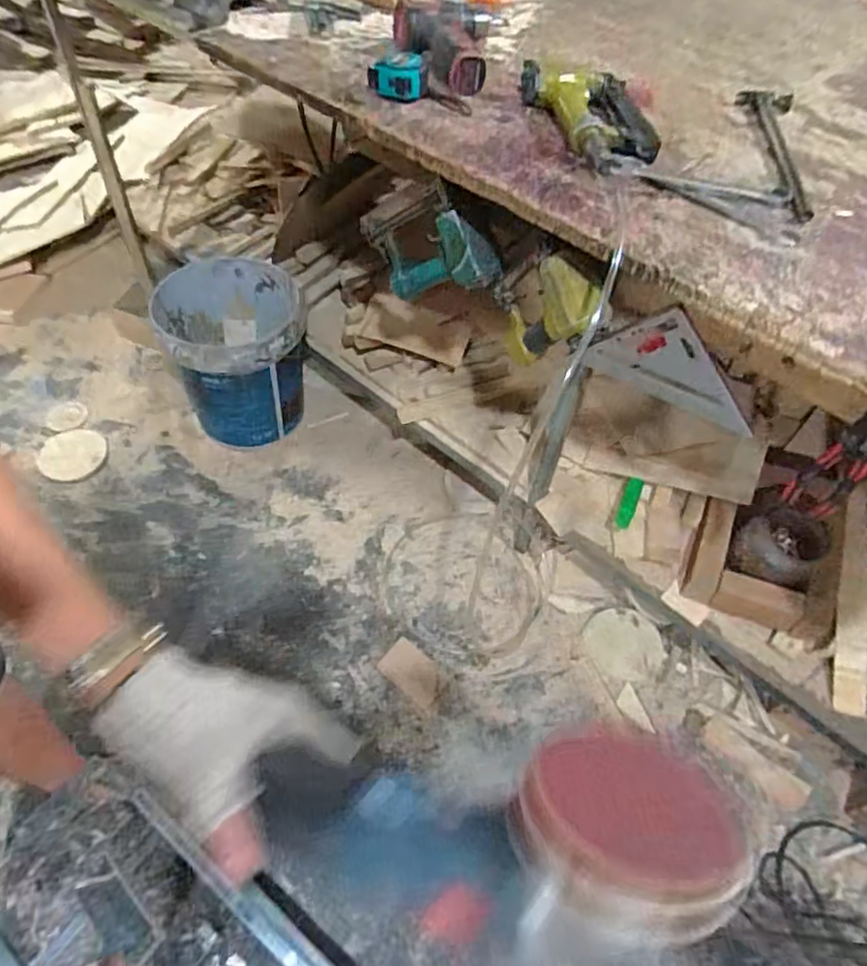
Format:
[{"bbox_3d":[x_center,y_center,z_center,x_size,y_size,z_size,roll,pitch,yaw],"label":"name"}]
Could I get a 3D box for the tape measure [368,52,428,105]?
[{"bbox_3d":[-0.044,-0.513,0.768,0.076,0.044,0.047,-2,55,-7],"label":"tape measure"}]

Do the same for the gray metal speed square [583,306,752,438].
[{"bbox_3d":[0.285,-0.133,0.714,0.203,0.117,0.017,37,60,19],"label":"gray metal speed square"}]

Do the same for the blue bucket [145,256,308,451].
[{"bbox_3d":[-0.428,-0.279,1.362,0.291,0.322,0.308,-14,58,-14],"label":"blue bucket"}]

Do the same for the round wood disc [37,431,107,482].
[{"bbox_3d":[-0.804,-0.062,1.348,0.134,0.014,0.139,2,55,-3],"label":"round wood disc"}]

